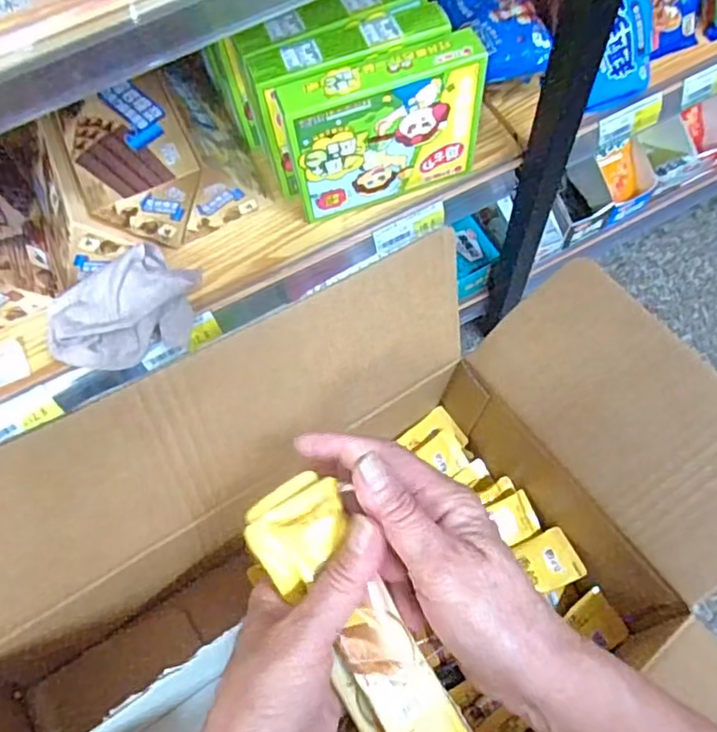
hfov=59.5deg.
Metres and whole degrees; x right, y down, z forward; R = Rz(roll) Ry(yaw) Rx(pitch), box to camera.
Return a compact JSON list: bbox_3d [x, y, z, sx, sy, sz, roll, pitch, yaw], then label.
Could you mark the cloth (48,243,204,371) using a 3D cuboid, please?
[{"bbox_3d":[-0.209,-0.052,0.558,0.141,0.053,0.088,-25,68,-6],"label":"cloth"}]

